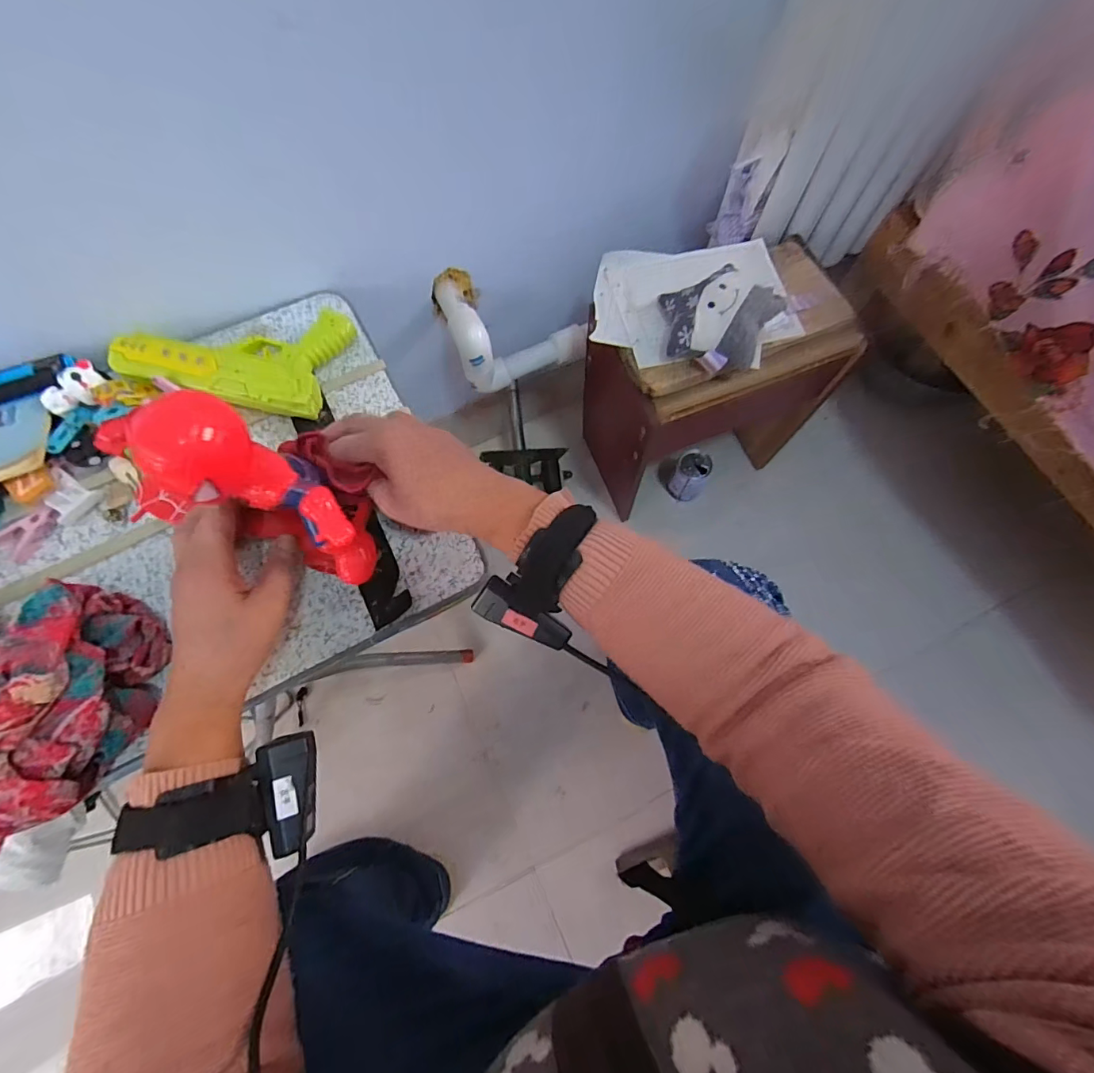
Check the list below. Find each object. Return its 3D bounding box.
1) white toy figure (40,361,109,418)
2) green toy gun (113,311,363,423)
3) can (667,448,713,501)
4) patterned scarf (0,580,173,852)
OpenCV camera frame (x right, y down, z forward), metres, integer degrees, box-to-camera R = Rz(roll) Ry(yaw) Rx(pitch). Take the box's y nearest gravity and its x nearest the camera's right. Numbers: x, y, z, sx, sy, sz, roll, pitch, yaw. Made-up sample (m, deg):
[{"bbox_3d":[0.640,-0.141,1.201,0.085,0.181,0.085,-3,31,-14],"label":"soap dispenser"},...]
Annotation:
[{"bbox_3d":[-0.449,-0.139,0.449,0.035,0.021,0.053,42,78,13],"label":"white toy figure"},{"bbox_3d":[-0.314,-0.188,0.475,0.205,0.041,0.123,9,73,4],"label":"green toy gun"},{"bbox_3d":[0.255,-0.107,0.848,0.055,0.102,0.055,0,72,1],"label":"can"},{"bbox_3d":[-0.384,0.116,0.338,0.158,0.085,0.187,-19,73,-5],"label":"patterned scarf"}]

